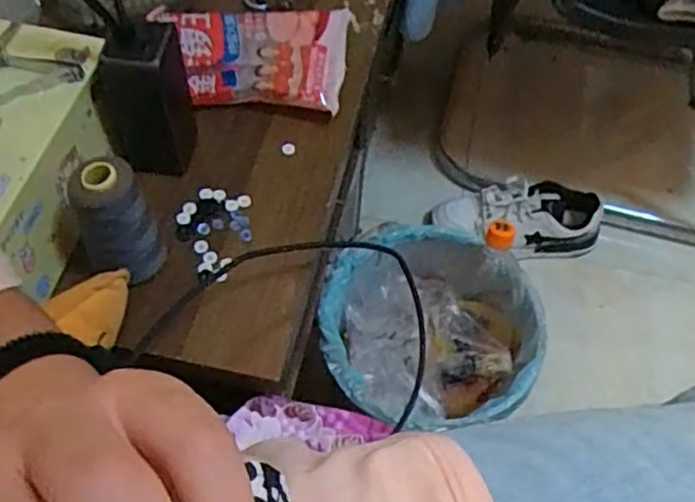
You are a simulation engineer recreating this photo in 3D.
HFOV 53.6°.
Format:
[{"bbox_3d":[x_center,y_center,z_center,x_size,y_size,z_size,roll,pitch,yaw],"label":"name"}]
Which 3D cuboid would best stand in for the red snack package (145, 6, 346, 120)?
[{"bbox_3d":[-0.087,-0.178,0.636,0.178,0.048,0.103,-2,58,-4],"label":"red snack package"}]

